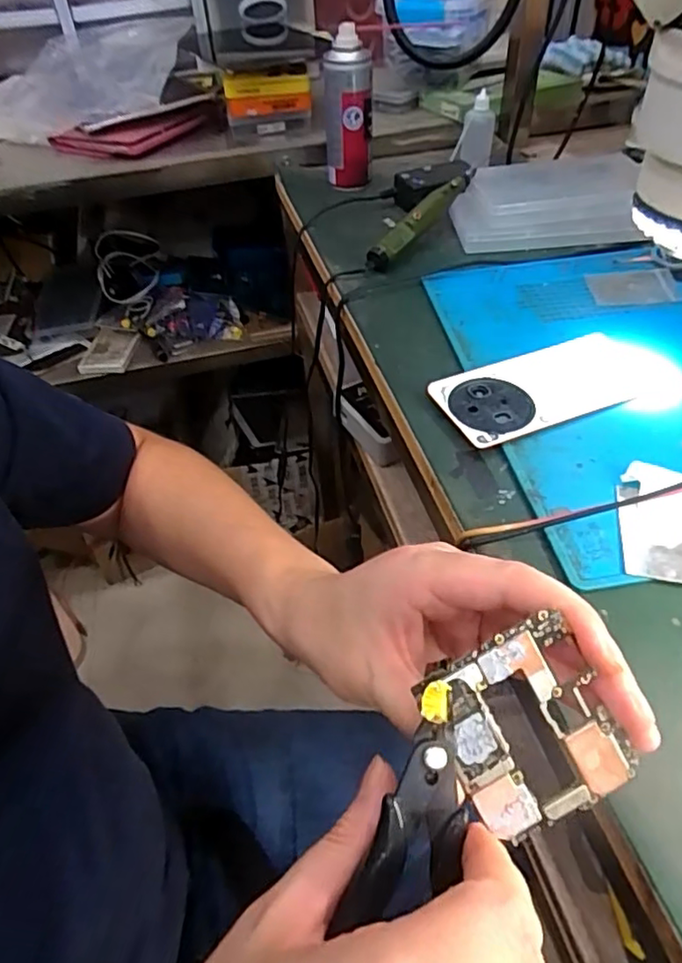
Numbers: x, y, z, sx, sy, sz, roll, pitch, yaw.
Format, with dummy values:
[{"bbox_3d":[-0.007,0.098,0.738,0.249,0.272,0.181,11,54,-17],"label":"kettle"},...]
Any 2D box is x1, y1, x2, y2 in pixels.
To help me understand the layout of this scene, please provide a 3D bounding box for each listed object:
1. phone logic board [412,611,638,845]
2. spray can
[{"bbox_3d":[0.063,0.085,0.199,0.054,0.008,0.066,-31,94,-3],"label":"phone logic board"},{"bbox_3d":[0.008,-0.415,0.673,0.053,0.150,0.050,-3,47,3],"label":"spray can"}]

